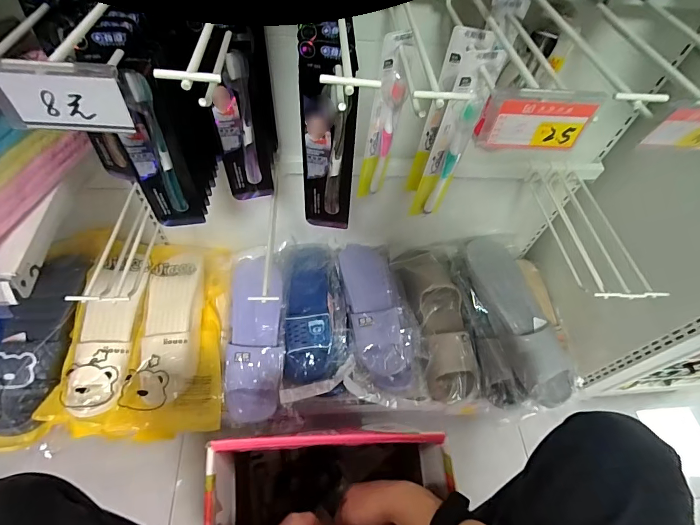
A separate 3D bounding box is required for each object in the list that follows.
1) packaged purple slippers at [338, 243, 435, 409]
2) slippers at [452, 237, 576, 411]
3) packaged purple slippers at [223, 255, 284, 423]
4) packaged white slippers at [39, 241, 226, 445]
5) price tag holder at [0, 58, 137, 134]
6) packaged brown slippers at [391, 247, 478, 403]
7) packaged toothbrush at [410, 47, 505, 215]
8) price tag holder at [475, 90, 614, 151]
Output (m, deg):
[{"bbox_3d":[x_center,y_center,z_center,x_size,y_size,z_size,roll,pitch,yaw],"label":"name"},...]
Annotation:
[{"bbox_3d":[0.063,0.123,0.859,0.157,0.073,0.362,-9,71,-11],"label":"packaged purple slippers"},{"bbox_3d":[0.358,0.119,0.849,0.173,0.082,0.376,-8,58,-10],"label":"slippers"},{"bbox_3d":[-0.195,0.143,0.796,0.108,0.093,0.327,-2,57,-6],"label":"packaged purple slippers"},{"bbox_3d":[-0.403,0.135,0.782,0.281,0.105,0.387,-2,57,-6],"label":"packaged white slippers"},{"bbox_3d":[-0.185,-0.105,0.247,0.080,0.047,0.010,3,57,-3],"label":"price tag holder"},{"bbox_3d":[0.205,0.131,0.880,0.129,0.069,0.350,-10,70,-11],"label":"packaged brown slippers"},{"bbox_3d":[0.116,-0.135,0.448,0.039,0.221,0.028,23,58,10],"label":"packaged toothbrush"},{"bbox_3d":[0.136,-0.104,0.282,0.084,0.044,0.015,-2,57,-6],"label":"price tag holder"}]

